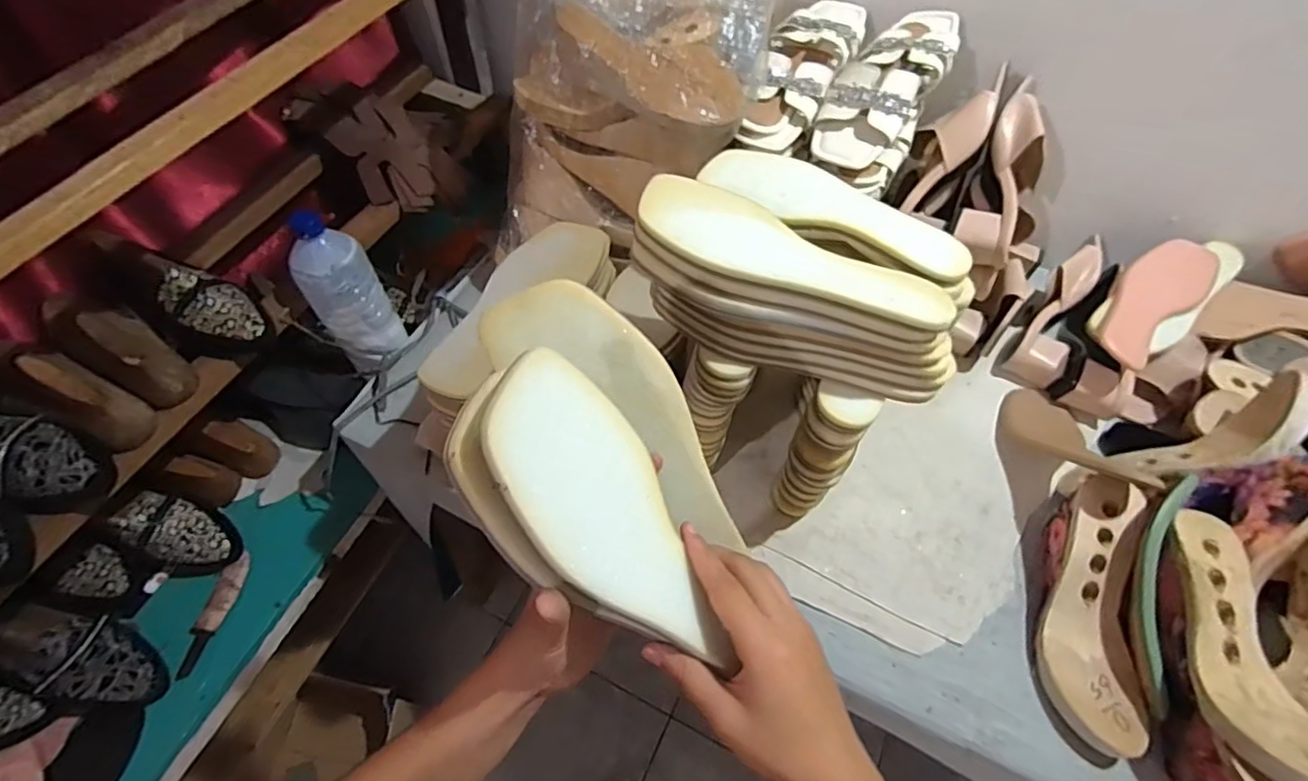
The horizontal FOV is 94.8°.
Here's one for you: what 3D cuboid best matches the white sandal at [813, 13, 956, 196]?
[{"bbox_3d":[0.263,-0.345,0.678,0.109,0.076,0.249,26,75,16],"label":"white sandal"}]

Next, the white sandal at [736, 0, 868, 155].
[{"bbox_3d":[0.183,-0.376,0.711,0.103,0.065,0.237,18,58,11],"label":"white sandal"}]

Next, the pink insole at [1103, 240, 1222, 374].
[{"bbox_3d":[0.603,-0.114,0.726,0.229,0.020,0.078,-36,64,-22],"label":"pink insole"}]

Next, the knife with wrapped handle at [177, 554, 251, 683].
[{"bbox_3d":[-0.537,0.272,0.735,0.029,0.014,0.143,11,57,6],"label":"knife with wrapped handle"}]

